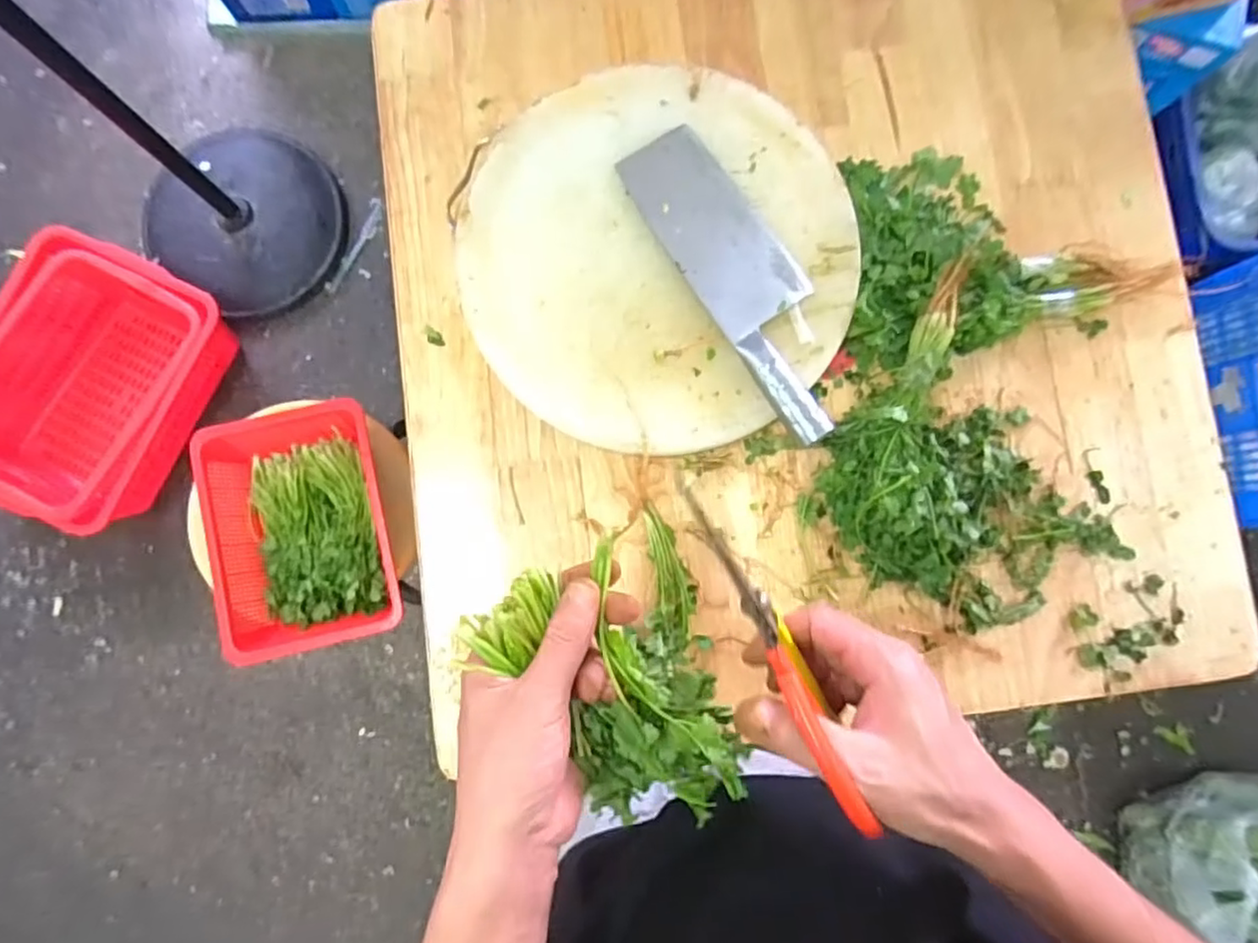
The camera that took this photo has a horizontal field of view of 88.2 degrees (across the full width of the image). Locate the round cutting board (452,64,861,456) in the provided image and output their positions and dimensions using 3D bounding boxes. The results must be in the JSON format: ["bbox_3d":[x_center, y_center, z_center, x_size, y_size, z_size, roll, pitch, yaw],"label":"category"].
[{"bbox_3d":[0.029,-0.198,0.617,0.352,0.045,0.351,0,84,0],"label":"round cutting board"}]

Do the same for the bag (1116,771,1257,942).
[{"bbox_3d":[1.172,0.737,1.207,0.368,0.214,0.325,26,84,3],"label":"bag"}]

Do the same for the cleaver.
[{"bbox_3d":[0.108,-0.180,0.592,0.094,0.024,0.311,-32,85,-3],"label":"cleaver"}]

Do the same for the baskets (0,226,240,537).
[{"bbox_3d":[-1.029,-0.160,1.279,0.379,0.205,0.510,20,84,2],"label":"baskets"}]

